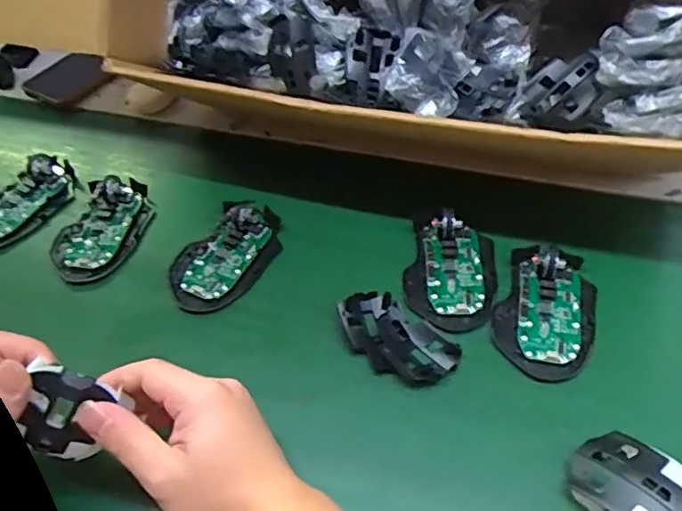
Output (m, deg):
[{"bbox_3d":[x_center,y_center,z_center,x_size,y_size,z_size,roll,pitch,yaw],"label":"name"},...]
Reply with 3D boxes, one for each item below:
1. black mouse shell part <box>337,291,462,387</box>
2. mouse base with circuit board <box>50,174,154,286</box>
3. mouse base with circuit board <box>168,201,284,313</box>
[{"bbox_3d":[0.042,0.064,0.464,0.095,0.016,0.054,33,59,27],"label":"black mouse shell part"},{"bbox_3d":[-0.227,-0.031,0.572,0.077,0.017,0.126,14,52,14],"label":"mouse base with circuit board"},{"bbox_3d":[-0.101,-0.003,0.533,0.072,0.024,0.117,31,58,26],"label":"mouse base with circuit board"}]

